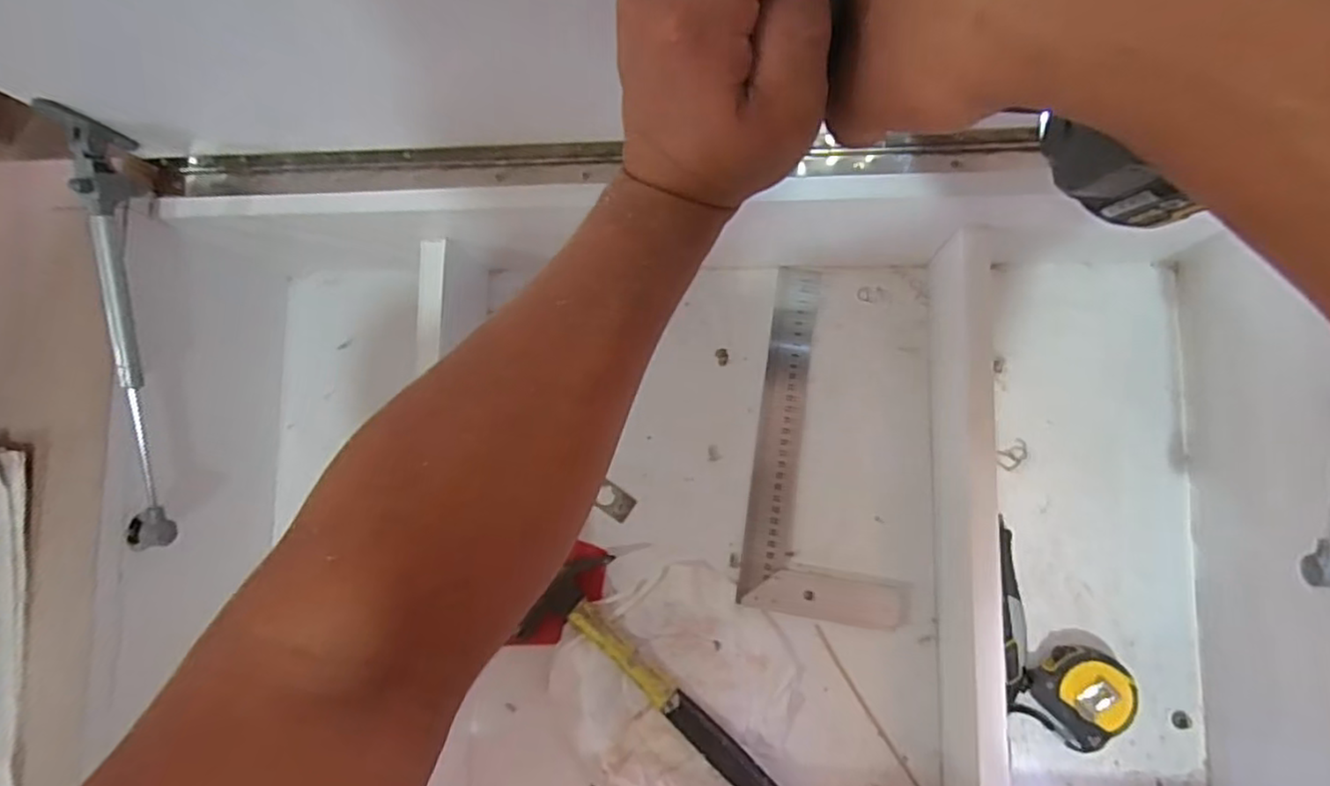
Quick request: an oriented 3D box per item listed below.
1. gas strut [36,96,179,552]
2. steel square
[{"bbox_3d":[-0.382,-0.037,0.495,0.027,0.050,0.310,2,102,7],"label":"gas strut"},{"bbox_3d":[0.152,0.044,0.608,0.140,0.014,0.299,7,85,7],"label":"steel square"}]

